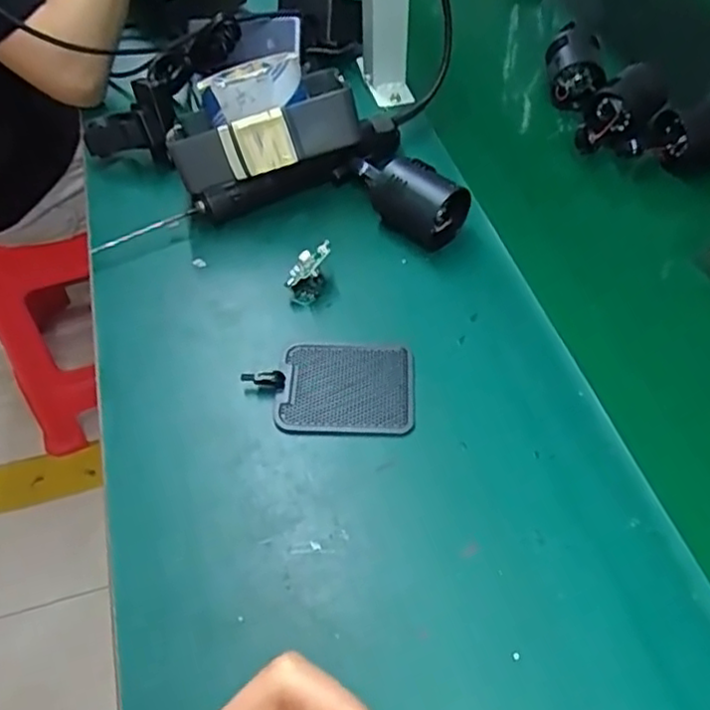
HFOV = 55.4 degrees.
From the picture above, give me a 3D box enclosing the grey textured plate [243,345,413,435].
[{"bbox_3d":[-0.015,0.022,0.486,0.112,0.012,0.074,0,52,3],"label":"grey textured plate"}]

